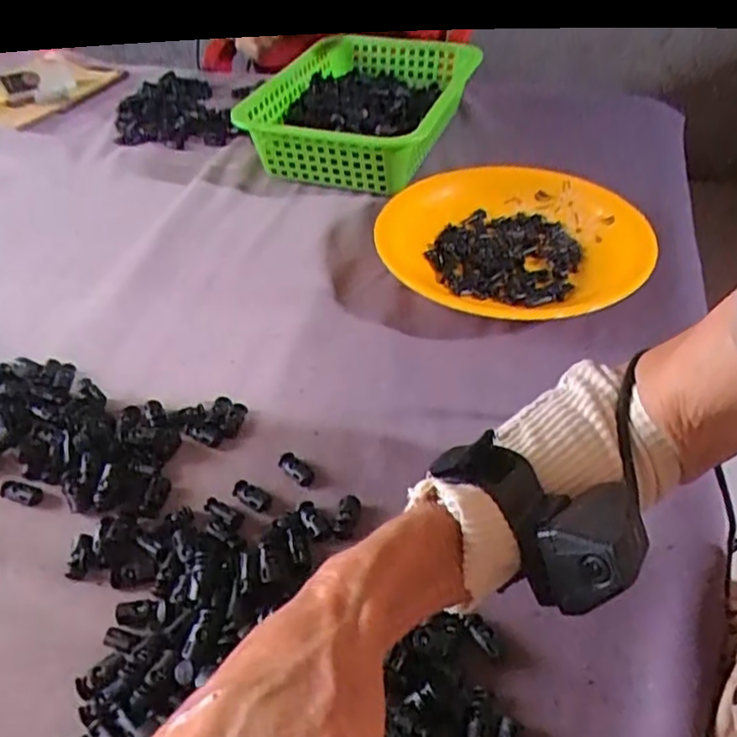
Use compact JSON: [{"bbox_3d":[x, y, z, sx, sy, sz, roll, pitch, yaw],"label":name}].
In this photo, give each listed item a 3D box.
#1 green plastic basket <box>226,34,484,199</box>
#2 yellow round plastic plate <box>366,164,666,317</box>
[{"bbox_3d":[0.003,-0.323,0.828,0.227,0.079,0.339,9,44,11],"label":"green plastic basket"},{"bbox_3d":[0.137,-0.120,0.633,0.246,0.039,0.247,-1,43,1],"label":"yellow round plastic plate"}]

